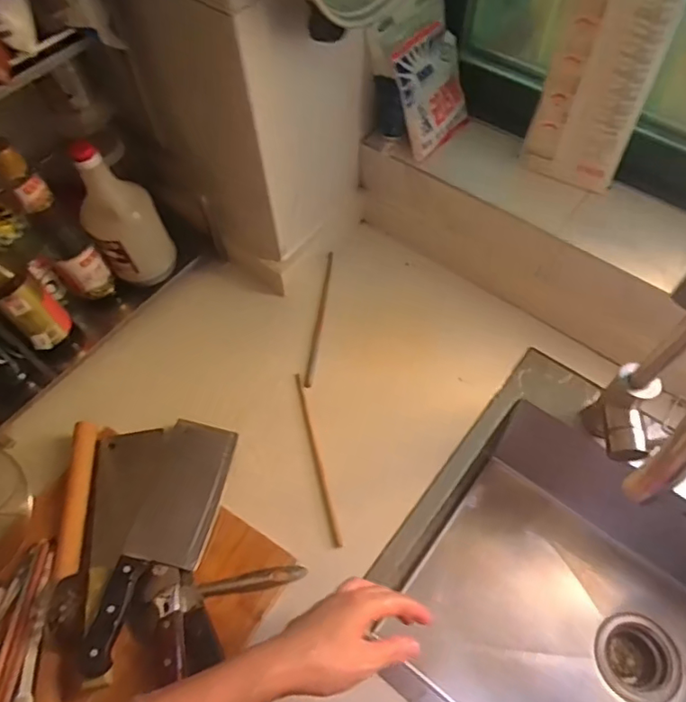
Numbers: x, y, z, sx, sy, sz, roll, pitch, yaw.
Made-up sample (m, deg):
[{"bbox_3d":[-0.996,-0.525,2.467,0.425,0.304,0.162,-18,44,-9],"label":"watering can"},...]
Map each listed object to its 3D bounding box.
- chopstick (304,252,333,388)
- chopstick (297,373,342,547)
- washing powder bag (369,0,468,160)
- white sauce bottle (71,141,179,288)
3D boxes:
[{"bbox_3d":[-0.033,-0.050,0.796,0.011,0.009,0.224,6,60,5],"label":"chopstick"},{"bbox_3d":[-0.034,0.131,0.695,0.009,0.007,0.228,-13,60,-6],"label":"chopstick"},{"bbox_3d":[0.108,-0.365,0.724,0.128,0.181,0.034,-46,36,-22],"label":"washing powder bag"},{"bbox_3d":[-0.285,-0.164,0.723,0.089,0.222,0.078,-25,62,-12],"label":"white sauce bottle"}]

